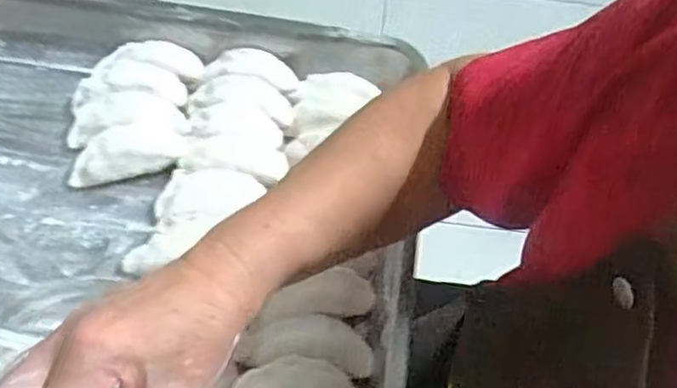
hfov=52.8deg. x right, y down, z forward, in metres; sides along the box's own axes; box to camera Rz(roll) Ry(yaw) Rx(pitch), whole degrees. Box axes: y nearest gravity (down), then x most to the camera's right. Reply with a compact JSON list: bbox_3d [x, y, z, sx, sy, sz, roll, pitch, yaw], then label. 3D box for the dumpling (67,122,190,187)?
[{"bbox_3d":[-0.172,-0.034,0.556,0.090,0.024,0.035,-9,58,-9],"label":"dumpling"}]

